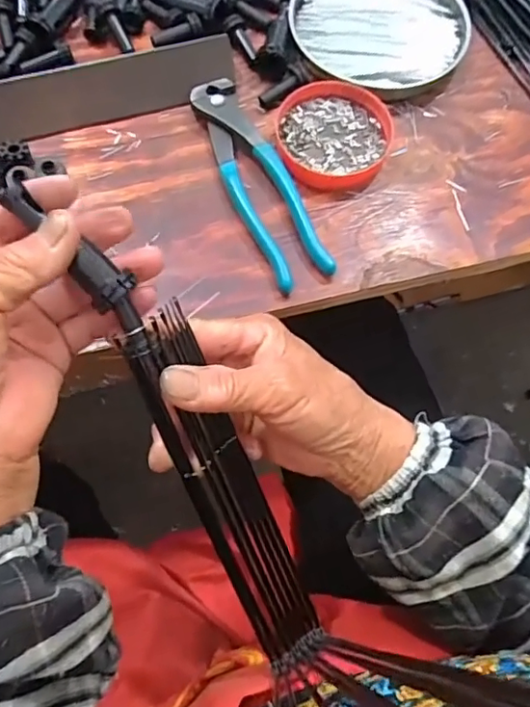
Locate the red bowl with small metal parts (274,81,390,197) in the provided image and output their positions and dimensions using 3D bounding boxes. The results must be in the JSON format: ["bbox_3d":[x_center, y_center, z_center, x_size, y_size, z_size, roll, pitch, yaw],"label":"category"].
[{"bbox_3d":[0.046,-0.151,0.384,0.078,0.017,0.079,1,70,-2],"label":"red bowl with small metal parts"}]

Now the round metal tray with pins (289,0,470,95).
[{"bbox_3d":[0.090,-0.257,0.424,0.129,0.024,0.118,1,70,-2],"label":"round metal tray with pins"}]

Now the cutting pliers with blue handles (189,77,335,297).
[{"bbox_3d":[-0.005,-0.117,0.371,0.041,0.013,0.162,-20,72,-9],"label":"cutting pliers with blue handles"}]

